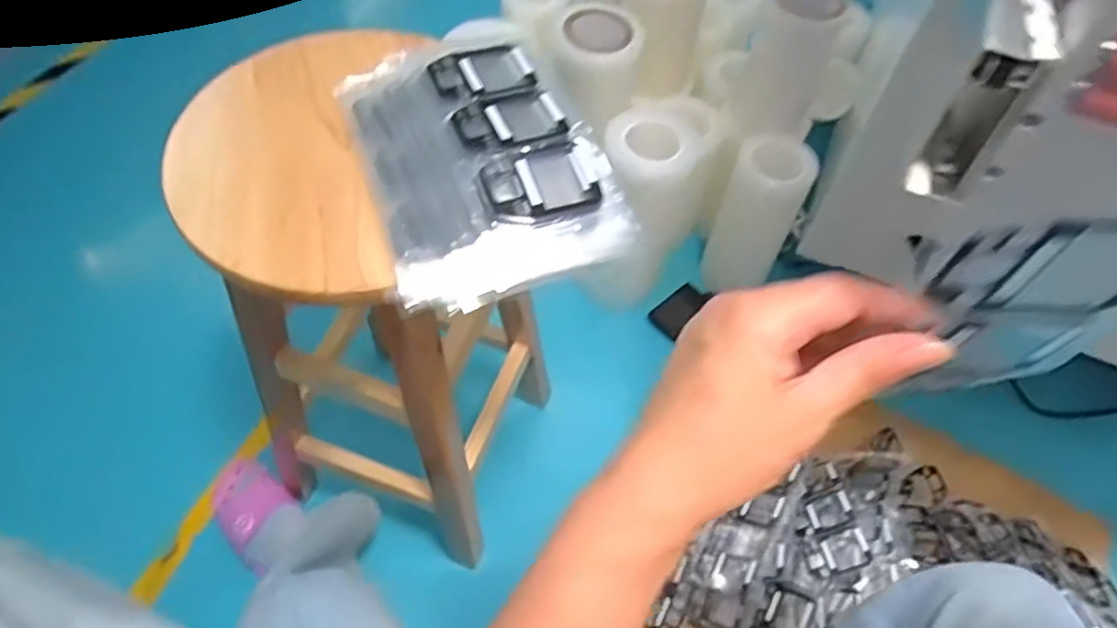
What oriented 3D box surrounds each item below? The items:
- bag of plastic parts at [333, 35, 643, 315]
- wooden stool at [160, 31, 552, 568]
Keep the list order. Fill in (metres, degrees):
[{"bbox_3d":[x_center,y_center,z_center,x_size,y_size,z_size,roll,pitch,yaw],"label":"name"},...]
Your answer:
[{"bbox_3d":[-0.059,-0.114,0.518,0.158,0.067,0.224,-15,59,-13],"label":"bag of plastic parts"},{"bbox_3d":[-0.174,0.022,0.774,0.288,0.534,0.291,20,58,9],"label":"wooden stool"}]

